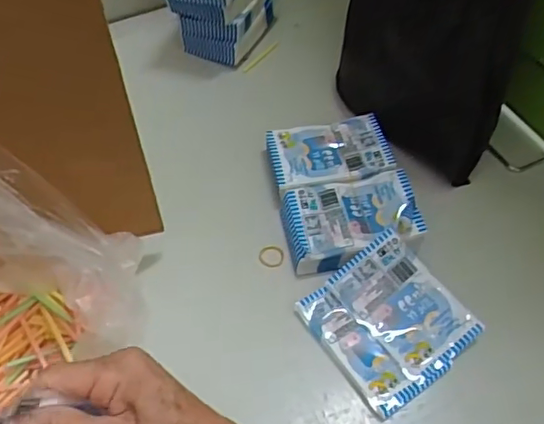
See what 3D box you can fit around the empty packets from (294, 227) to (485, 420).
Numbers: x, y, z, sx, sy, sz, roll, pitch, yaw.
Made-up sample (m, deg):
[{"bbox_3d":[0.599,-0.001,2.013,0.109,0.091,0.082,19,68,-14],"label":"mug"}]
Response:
[{"bbox_3d":[0.089,0.078,0.430,0.101,0.019,0.104,-30,61,-21],"label":"empty packets"}]

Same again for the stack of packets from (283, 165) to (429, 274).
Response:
[{"bbox_3d":[0.065,0.006,0.475,0.105,0.032,0.071,-8,56,-8],"label":"stack of packets"}]

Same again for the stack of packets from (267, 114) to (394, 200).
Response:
[{"bbox_3d":[0.051,-0.050,0.519,0.103,0.030,0.070,-8,56,-8],"label":"stack of packets"}]

